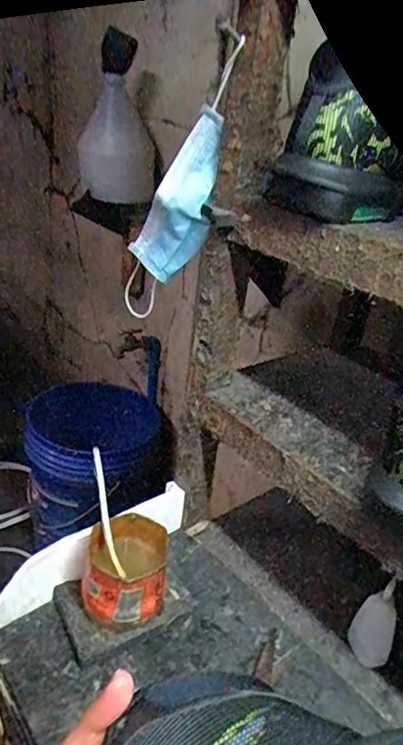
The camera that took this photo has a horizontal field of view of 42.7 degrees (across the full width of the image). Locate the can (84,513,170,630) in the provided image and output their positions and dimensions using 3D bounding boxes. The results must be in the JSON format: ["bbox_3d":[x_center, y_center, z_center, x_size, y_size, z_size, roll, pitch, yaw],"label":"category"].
[{"bbox_3d":[-0.074,0.201,0.505,0.074,0.086,0.080,6,29,-3],"label":"can"}]

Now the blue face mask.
[{"bbox_3d":[-0.021,-0.158,0.486,0.059,0.266,0.040,45,42,18],"label":"blue face mask"}]

